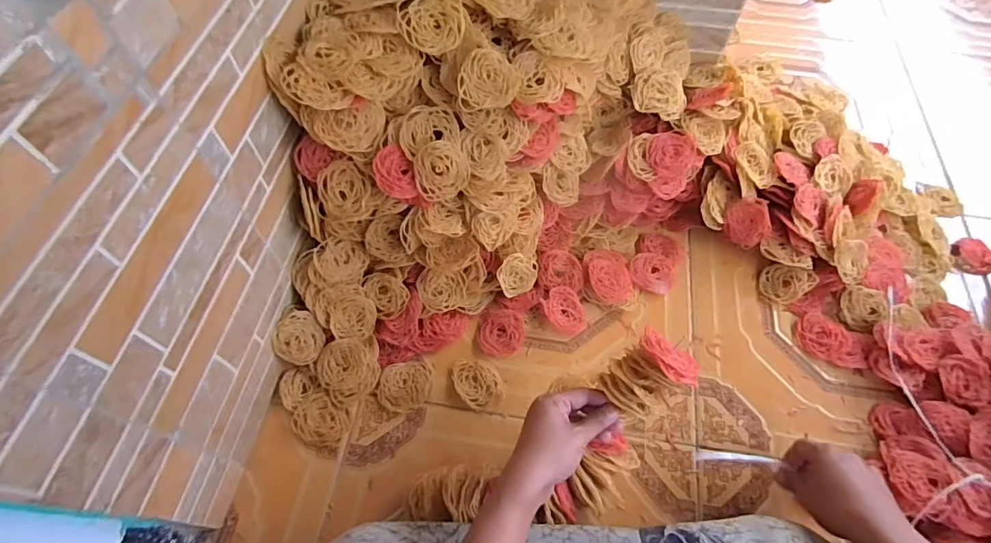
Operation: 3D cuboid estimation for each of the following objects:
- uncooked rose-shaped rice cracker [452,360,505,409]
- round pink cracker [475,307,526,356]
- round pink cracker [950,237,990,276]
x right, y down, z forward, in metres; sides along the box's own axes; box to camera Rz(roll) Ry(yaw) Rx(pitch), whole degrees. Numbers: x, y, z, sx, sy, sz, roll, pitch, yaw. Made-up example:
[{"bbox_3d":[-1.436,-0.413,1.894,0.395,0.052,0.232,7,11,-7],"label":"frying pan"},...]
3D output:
[{"bbox_3d":[-0.023,0.133,0.601,0.051,0.006,0.065,-25,63,-14],"label":"uncooked rose-shaped rice cracker"},{"bbox_3d":[0.007,0.077,0.633,0.058,0.009,0.061,0,60,0],"label":"round pink cracker"},{"bbox_3d":[0.673,-0.020,0.700,0.065,0.007,0.056,-30,65,-16],"label":"round pink cracker"}]

